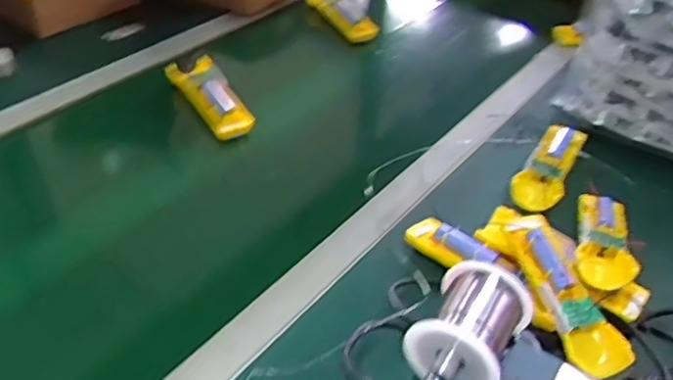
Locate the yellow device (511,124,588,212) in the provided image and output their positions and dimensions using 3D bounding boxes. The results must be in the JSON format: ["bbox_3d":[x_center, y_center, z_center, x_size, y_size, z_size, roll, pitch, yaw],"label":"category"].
[{"bbox_3d":[0.249,-0.028,0.734,0.051,0.032,0.140,24,44,21],"label":"yellow device"}]

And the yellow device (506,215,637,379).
[{"bbox_3d":[0.206,0.092,0.573,0.049,0.044,0.158,-7,42,-14],"label":"yellow device"}]

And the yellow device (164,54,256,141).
[{"bbox_3d":[-0.162,-0.123,0.830,0.050,0.041,0.170,-22,47,-28],"label":"yellow device"}]

